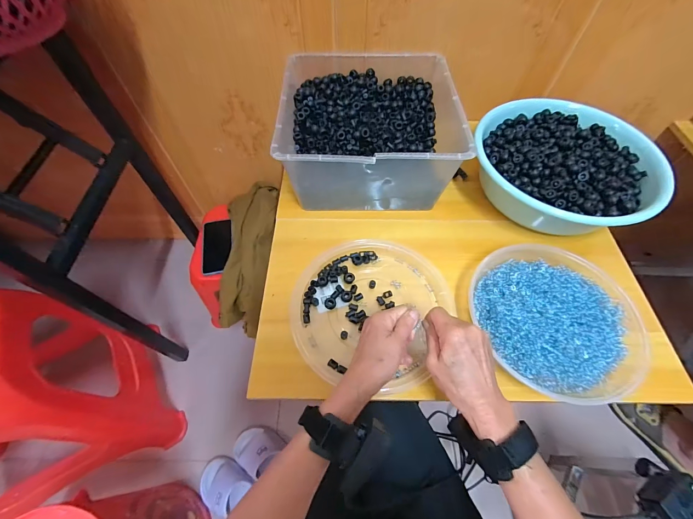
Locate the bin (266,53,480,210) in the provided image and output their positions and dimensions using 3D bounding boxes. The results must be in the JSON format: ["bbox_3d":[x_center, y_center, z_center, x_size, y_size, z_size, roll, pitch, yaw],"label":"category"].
[{"bbox_3d":[0.046,-0.243,0.556,0.309,0.113,0.297,-1,59,0],"label":"bin"}]

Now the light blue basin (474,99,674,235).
[{"bbox_3d":[0.371,-0.159,0.545,0.274,0.082,0.292,0,59,0],"label":"light blue basin"}]

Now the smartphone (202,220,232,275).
[{"bbox_3d":[-0.338,-0.033,0.801,0.070,0.015,0.145,-4,71,-16],"label":"smartphone"}]

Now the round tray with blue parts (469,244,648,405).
[{"bbox_3d":[0.296,0.079,0.440,0.205,0.032,0.225,0,59,0],"label":"round tray with blue parts"}]

